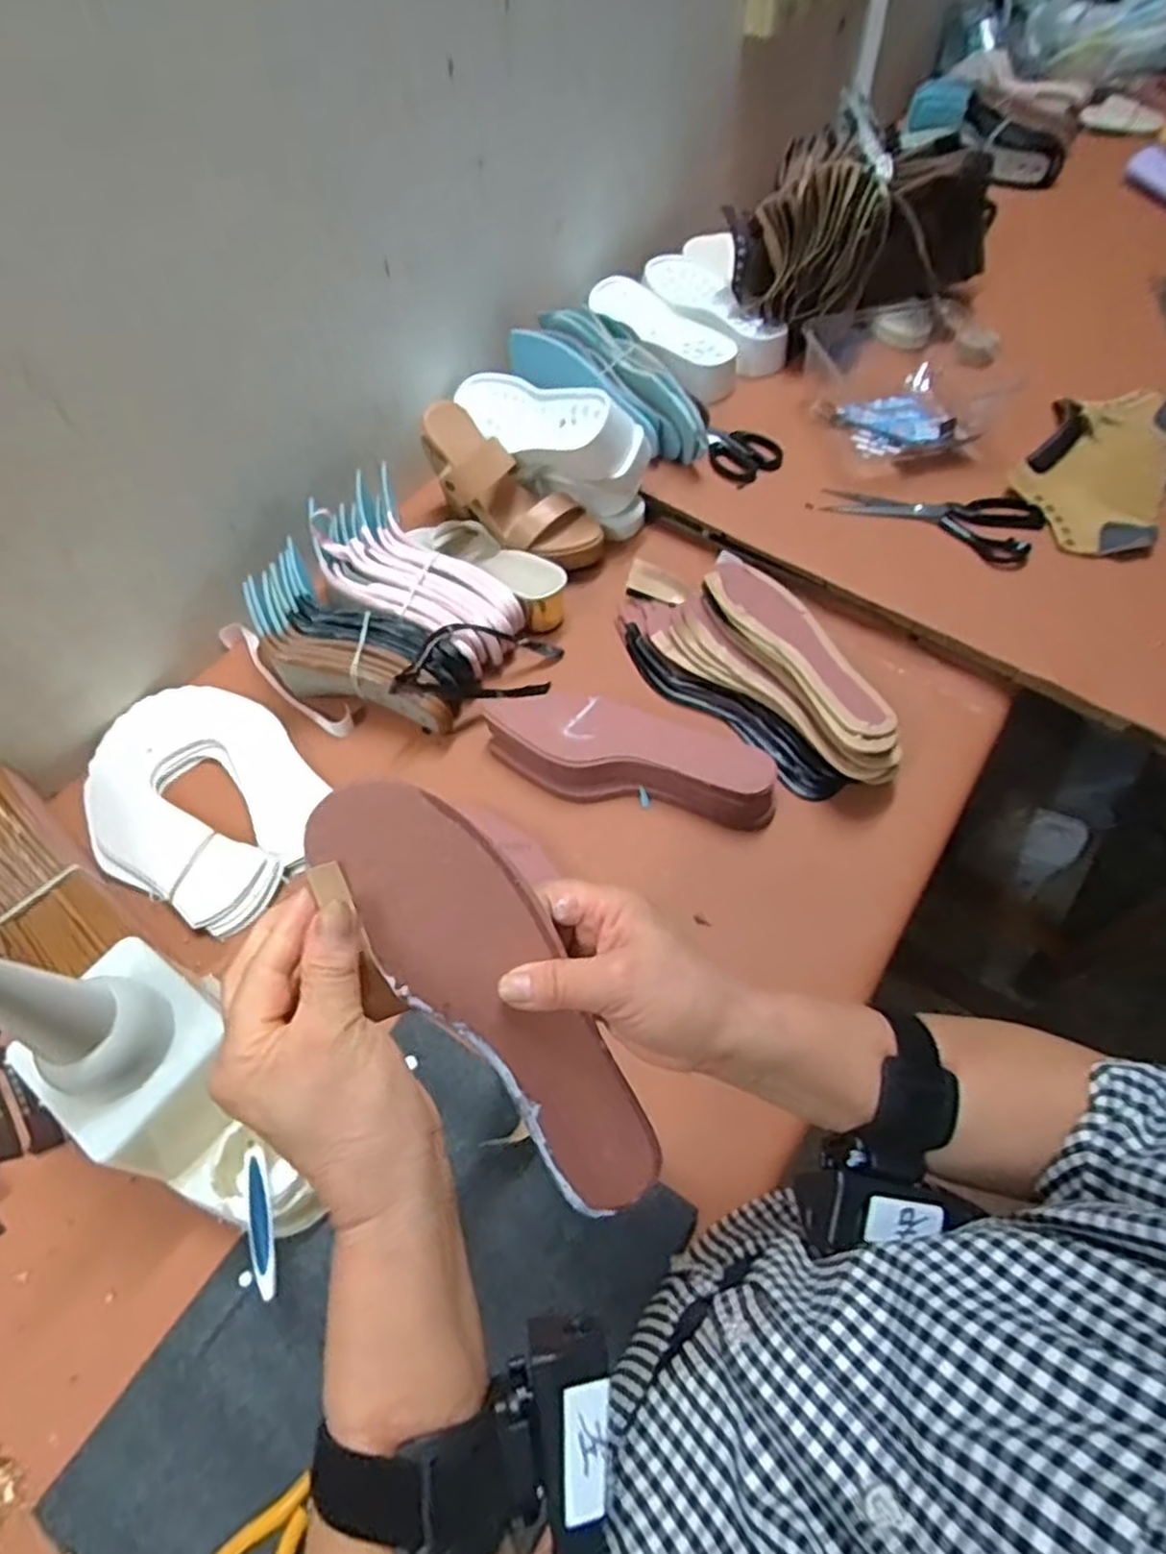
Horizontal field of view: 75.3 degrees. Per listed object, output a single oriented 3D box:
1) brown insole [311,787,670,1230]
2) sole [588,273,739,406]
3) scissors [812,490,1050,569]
[{"bbox_3d":[-0.033,0.100,0.335,0.065,0.009,0.230,-35,104,-16],"label":"brown insole"},{"bbox_3d":[0.092,-0.567,0.970,0.089,0.065,0.251,-27,61,-12],"label":"sole"},{"bbox_3d":[0.374,-0.288,0.797,0.205,0.015,0.105,26,64,18],"label":"scissors"}]

